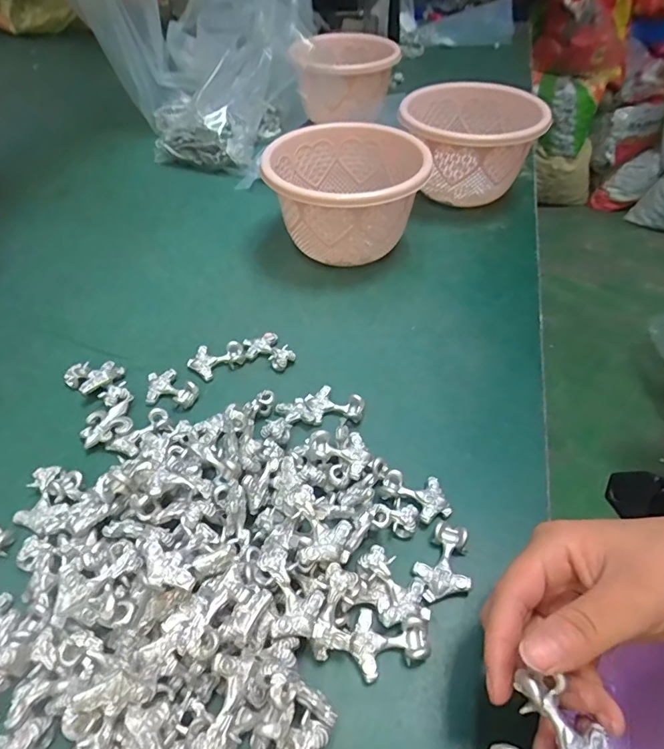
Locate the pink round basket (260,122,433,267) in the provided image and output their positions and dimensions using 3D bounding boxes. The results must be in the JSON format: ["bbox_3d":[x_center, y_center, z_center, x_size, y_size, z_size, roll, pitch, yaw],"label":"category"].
[{"bbox_3d":[0.011,-0.163,0.457,0.139,0.091,0.134,1,48,-1],"label":"pink round basket"}]

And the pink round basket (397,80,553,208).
[{"bbox_3d":[0.149,-0.251,0.541,0.142,0.098,0.146,1,48,-1],"label":"pink round basket"}]

